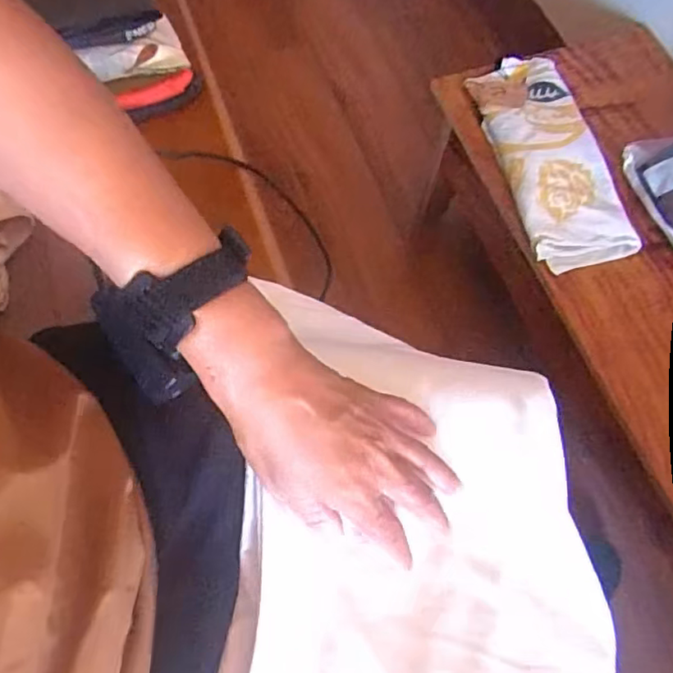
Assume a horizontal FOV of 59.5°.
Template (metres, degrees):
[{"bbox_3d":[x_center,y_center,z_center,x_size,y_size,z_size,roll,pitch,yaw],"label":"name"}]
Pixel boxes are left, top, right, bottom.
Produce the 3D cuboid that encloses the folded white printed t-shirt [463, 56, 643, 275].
[{"bbox_3d":[0.318,-0.284,0.895,0.160,0.038,0.395,-7,67,-6],"label":"folded white printed t-shirt"}]

